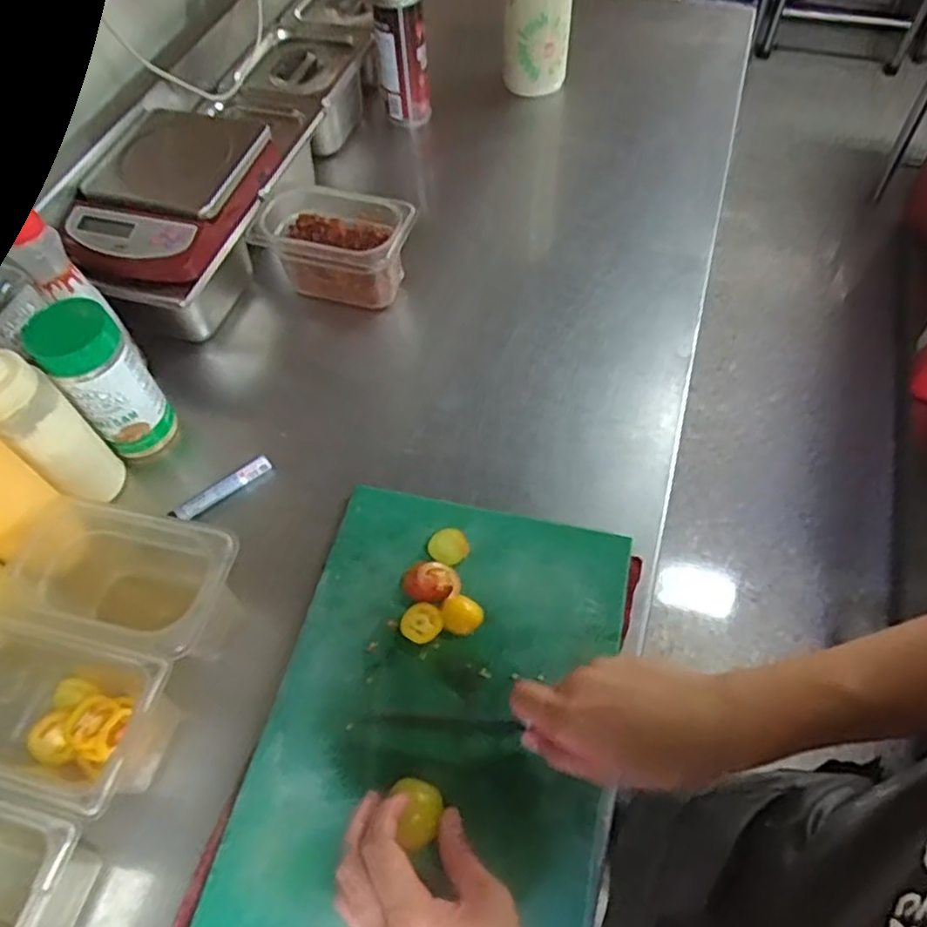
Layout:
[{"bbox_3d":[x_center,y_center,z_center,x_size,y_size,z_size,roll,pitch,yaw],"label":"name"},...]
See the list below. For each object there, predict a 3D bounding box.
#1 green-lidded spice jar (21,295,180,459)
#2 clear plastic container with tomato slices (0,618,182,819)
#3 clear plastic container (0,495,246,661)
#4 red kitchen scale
[{"bbox_3d":[-0.338,-0.077,0.646,0.072,0.157,0.071,-1,58,1],"label":"green-lidded spice jar"},{"bbox_3d":[-0.303,0.189,0.509,0.175,0.093,0.104,13,59,10],"label":"clear plastic container with tomato slices"},{"bbox_3d":[-0.284,0.111,0.580,0.193,0.115,0.105,12,59,9],"label":"clear plastic container"},{"bbox_3d":[-0.315,-0.290,0.739,0.173,0.057,0.227,13,59,10],"label":"red kitchen scale"}]

